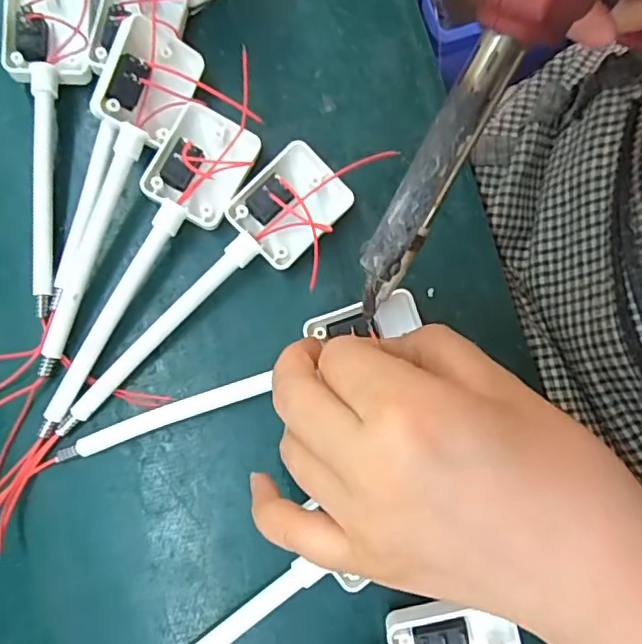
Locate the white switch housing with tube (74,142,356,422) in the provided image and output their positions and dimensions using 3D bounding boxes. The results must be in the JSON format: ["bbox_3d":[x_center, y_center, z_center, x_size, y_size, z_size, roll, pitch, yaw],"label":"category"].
[{"bbox_3d":[-0.049,-0.016,0.247,0.147,0.019,0.035,-44,82,-8],"label":"white switch housing with tube"}]

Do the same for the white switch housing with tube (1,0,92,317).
[{"bbox_3d":[-0.121,-0.085,0.258,0.036,0.025,0.156,-6,79,-2],"label":"white switch housing with tube"}]

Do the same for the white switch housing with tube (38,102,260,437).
[{"bbox_3d":[-0.072,-0.022,0.249,0.038,0.018,0.150,23,79,4],"label":"white switch housing with tube"}]

